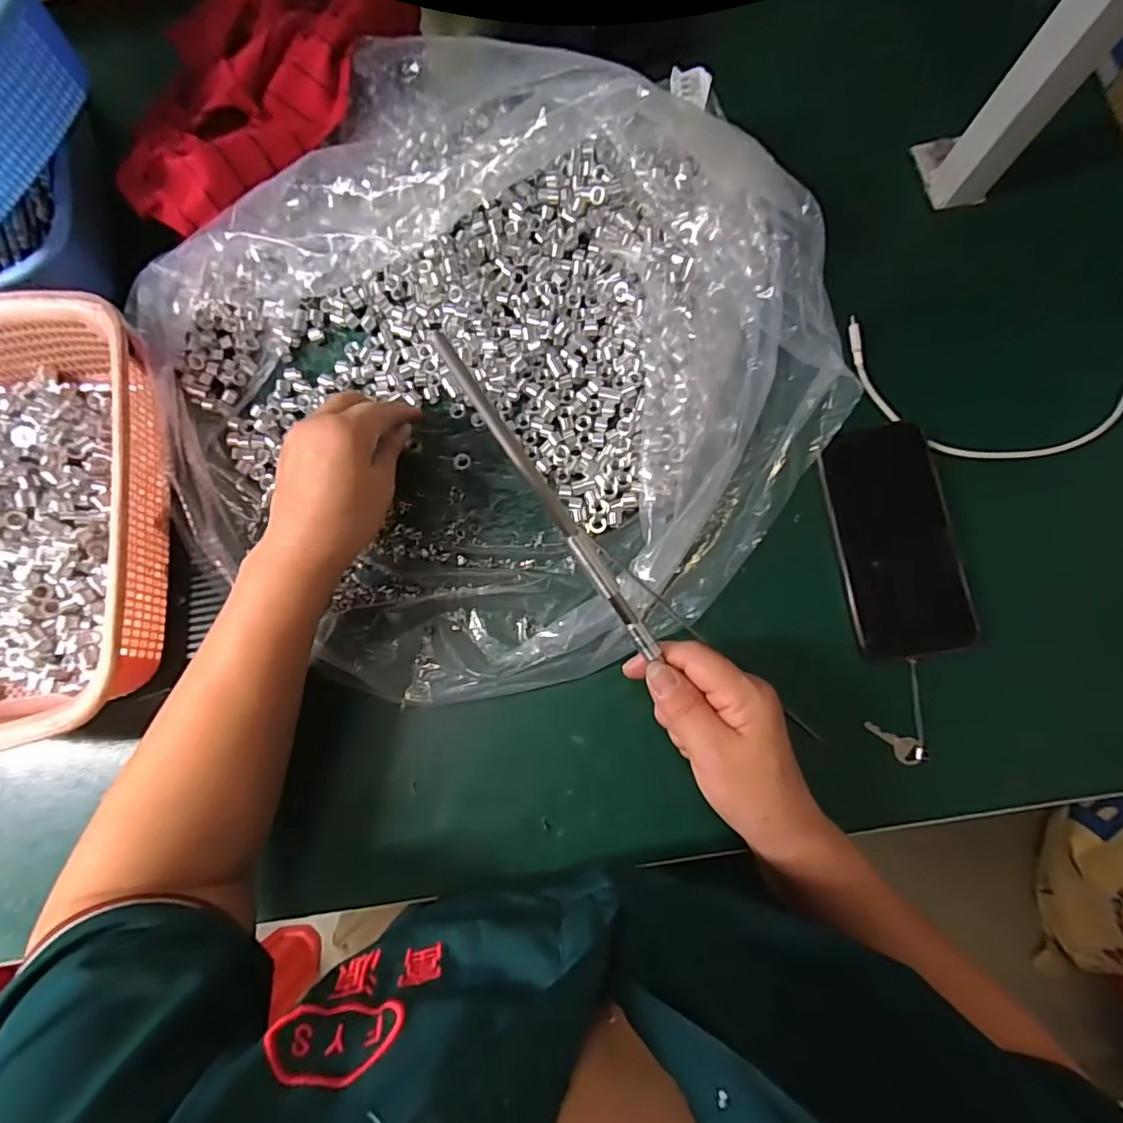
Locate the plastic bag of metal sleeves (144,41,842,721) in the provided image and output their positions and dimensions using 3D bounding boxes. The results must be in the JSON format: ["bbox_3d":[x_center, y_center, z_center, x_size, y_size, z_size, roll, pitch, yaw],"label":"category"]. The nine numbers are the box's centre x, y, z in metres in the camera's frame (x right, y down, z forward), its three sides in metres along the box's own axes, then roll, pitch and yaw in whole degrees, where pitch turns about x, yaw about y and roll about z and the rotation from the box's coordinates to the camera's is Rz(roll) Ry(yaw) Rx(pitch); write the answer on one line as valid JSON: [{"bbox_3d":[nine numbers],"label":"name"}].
[{"bbox_3d":[-0.053,-0.141,0.386,0.440,0.073,0.445,44,84,8],"label":"plastic bag of metal sleeves"}]

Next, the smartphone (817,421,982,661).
[{"bbox_3d":[0.229,-0.015,0.380,0.076,0.012,0.157,-8,80,0],"label":"smartphone"}]

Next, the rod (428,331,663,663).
[{"bbox_3d":[-0.002,-0.025,0.284,0.009,0.007,0.202,-36,110,-5],"label":"rod"}]

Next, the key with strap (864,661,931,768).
[{"bbox_3d":[0.230,0.100,0.358,0.040,0.005,0.058,38,83,7],"label":"key with strap"}]

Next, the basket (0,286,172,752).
[{"bbox_3d":[-0.378,-0.027,0.373,0.211,0.071,0.288,-9,80,0],"label":"basket"}]

